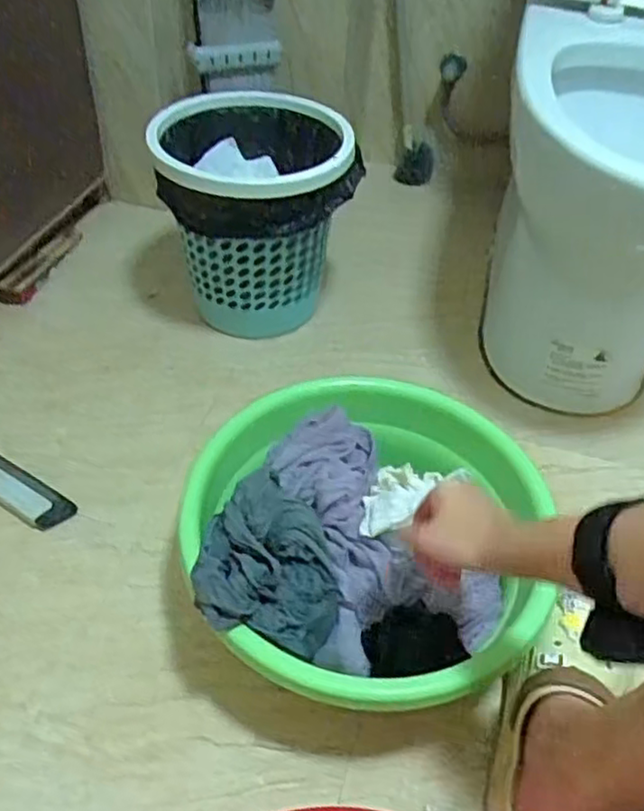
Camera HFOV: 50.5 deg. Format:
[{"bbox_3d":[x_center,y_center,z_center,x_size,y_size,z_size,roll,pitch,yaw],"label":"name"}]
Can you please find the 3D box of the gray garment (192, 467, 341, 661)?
[{"bbox_3d":[-0.043,0.134,0.627,0.130,0.054,0.159,11,48,6],"label":"gray garment"}]

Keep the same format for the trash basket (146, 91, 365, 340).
[{"bbox_3d":[-0.093,-0.272,0.996,0.271,0.265,0.242,4,48,-1],"label":"trash basket"}]

